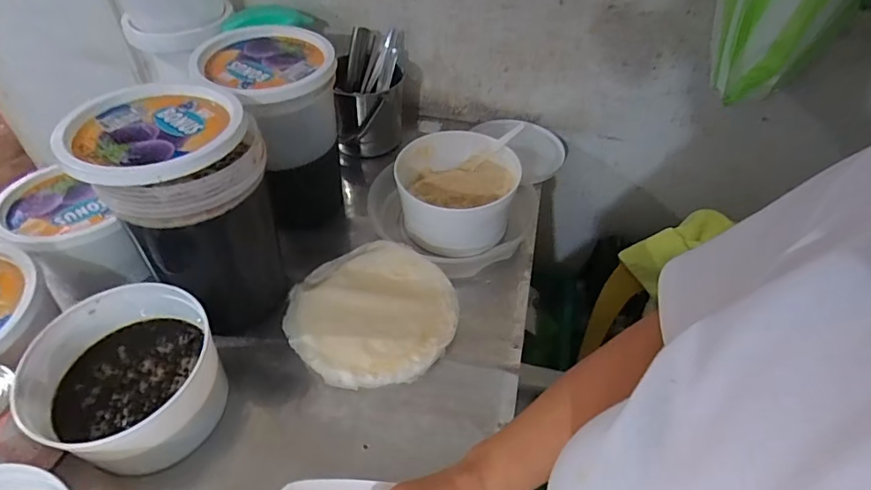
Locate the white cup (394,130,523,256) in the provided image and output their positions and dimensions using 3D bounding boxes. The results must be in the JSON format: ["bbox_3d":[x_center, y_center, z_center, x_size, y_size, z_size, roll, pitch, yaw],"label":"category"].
[{"bbox_3d":[0.031,-0.073,0.721,0.157,0.088,0.166,1,45,-1],"label":"white cup"}]

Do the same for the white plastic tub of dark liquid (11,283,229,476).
[{"bbox_3d":[-0.301,0.137,0.516,0.164,0.109,0.155,1,45,-1],"label":"white plastic tub of dark liquid"}]

